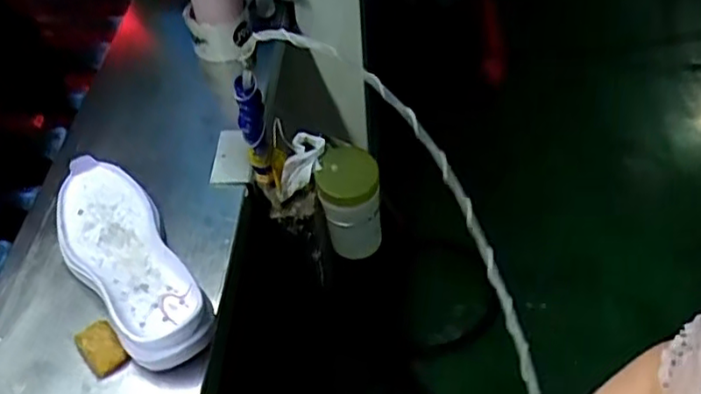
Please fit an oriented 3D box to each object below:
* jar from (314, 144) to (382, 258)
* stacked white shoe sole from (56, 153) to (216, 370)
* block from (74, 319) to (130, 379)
[{"bbox_3d":[-0.002,0.011,0.853,0.076,0.144,0.075,-2,47,2],"label":"jar"},{"bbox_3d":[-0.224,0.063,0.661,0.100,0.049,0.273,-25,51,-19],"label":"stacked white shoe sole"},{"bbox_3d":[-0.227,0.138,0.607,0.033,0.020,0.055,-31,53,-24],"label":"block"}]

